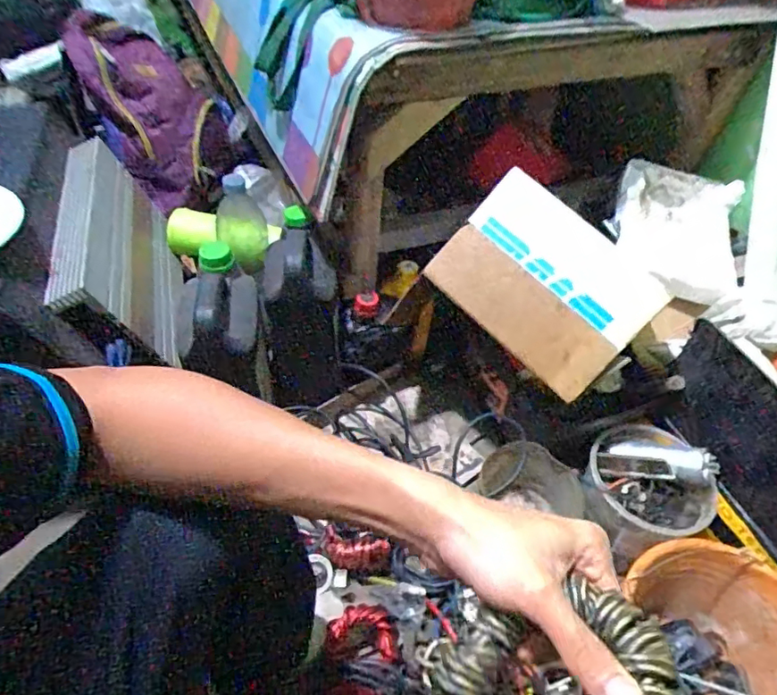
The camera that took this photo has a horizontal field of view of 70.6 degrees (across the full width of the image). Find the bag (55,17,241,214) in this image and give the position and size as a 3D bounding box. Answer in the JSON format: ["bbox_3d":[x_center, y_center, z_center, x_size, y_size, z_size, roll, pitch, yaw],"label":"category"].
[{"bbox_3d":[-0.501,-0.533,1.235,0.250,0.181,0.462,-32,90,-29],"label":"bag"}]

